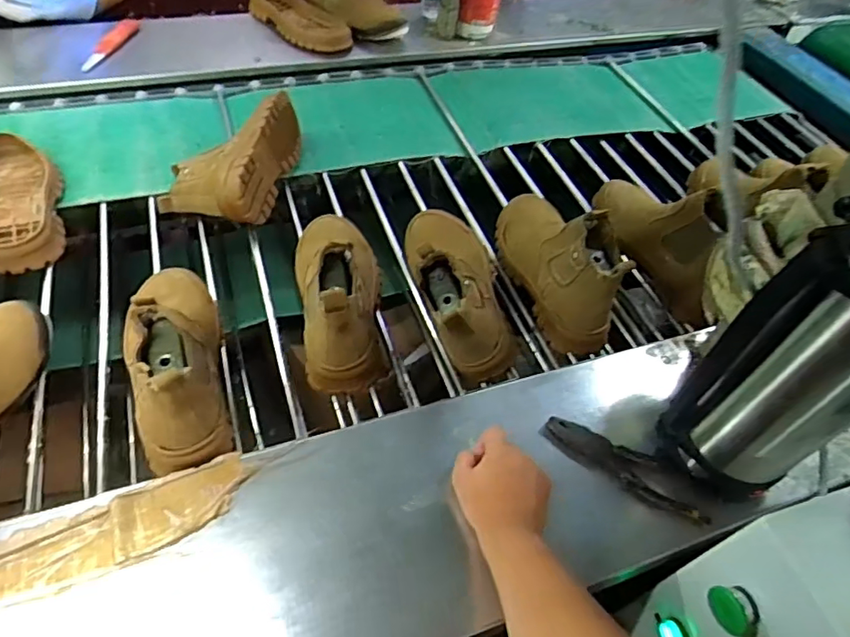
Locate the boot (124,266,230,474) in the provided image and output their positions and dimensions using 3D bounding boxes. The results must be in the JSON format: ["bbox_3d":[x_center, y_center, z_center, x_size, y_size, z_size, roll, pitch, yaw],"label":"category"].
[{"bbox_3d":[-0.291,0.025,0.636,0.095,0.156,0.281,-14,56,-14],"label":"boot"}]

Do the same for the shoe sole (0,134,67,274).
[{"bbox_3d":[-0.618,-0.185,0.855,0.117,0.042,0.318,-26,59,-21],"label":"shoe sole"}]

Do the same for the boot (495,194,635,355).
[{"bbox_3d":[0.186,-0.101,0.795,0.089,0.146,0.284,-14,56,-14],"label":"boot"}]

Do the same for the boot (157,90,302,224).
[{"bbox_3d":[-0.315,-0.260,0.899,0.170,0.109,0.276,7,54,1],"label":"boot"}]

